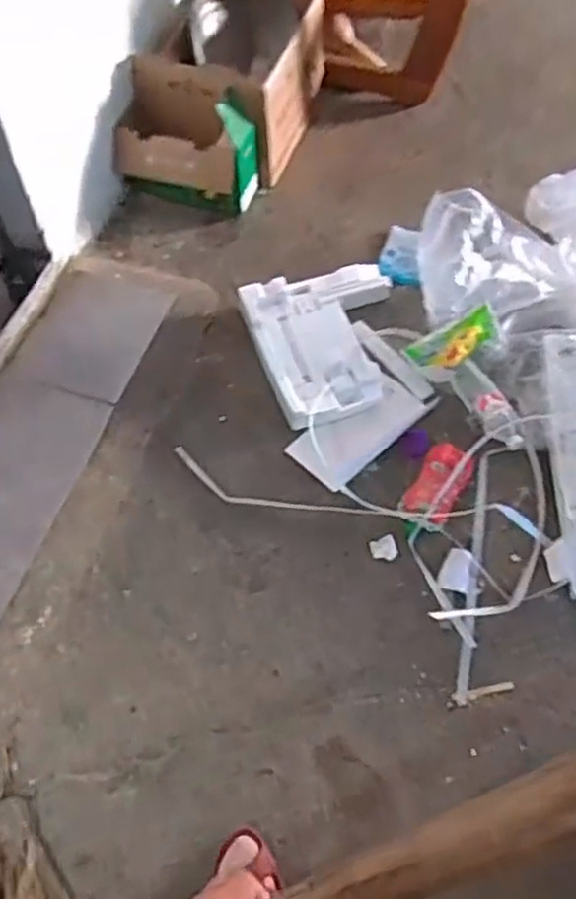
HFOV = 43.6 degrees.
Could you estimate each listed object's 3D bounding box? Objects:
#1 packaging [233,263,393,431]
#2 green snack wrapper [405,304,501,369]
[{"bbox_3d":[0.109,-0.249,1.596,0.356,0.052,0.381,-19,63,-12],"label":"packaging"},{"bbox_3d":[0.359,-0.229,1.536,0.199,0.079,0.089,-26,67,-3],"label":"green snack wrapper"}]

